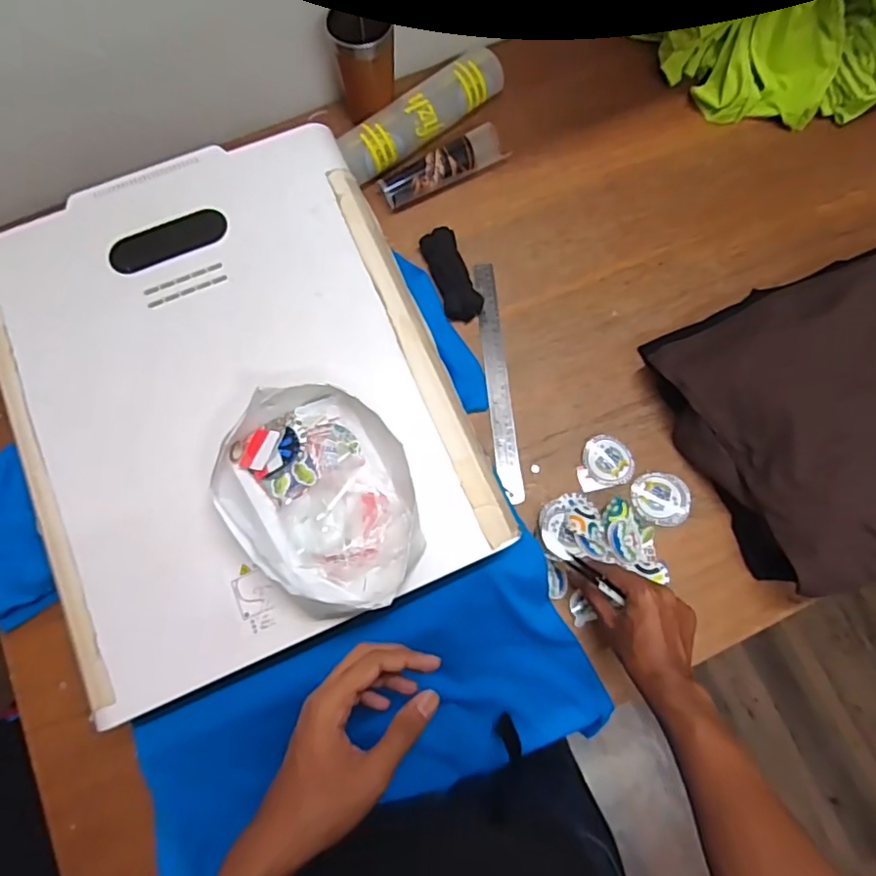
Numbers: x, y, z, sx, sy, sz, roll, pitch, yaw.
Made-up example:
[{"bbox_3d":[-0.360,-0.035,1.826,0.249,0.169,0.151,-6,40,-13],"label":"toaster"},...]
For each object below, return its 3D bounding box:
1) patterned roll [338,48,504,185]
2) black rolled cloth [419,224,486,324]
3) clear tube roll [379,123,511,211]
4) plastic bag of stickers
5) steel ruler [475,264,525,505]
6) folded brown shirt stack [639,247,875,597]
[{"bbox_3d":[-0.018,-0.452,0.815,0.267,0.047,0.061,-39,79,-10],"label":"patterned roll"},{"bbox_3d":[0.017,-0.217,0.769,0.049,0.027,0.129,-20,76,-5],"label":"black rolled cloth"},{"bbox_3d":[0.006,-0.377,0.801,0.187,0.038,0.053,-27,77,-7],"label":"clear tube roll"},{"bbox_3d":[-0.098,0.049,0.514,0.150,0.059,0.201,-39,79,-10],"label":"plastic bag of stickers"},{"bbox_3d":[0.075,-0.079,0.744,0.030,0.006,0.322,-6,75,-2],"label":"steel ruler"},{"bbox_3d":[0.550,-0.060,0.690,0.516,0.096,0.352,-21,76,-6],"label":"folded brown shirt stack"}]

